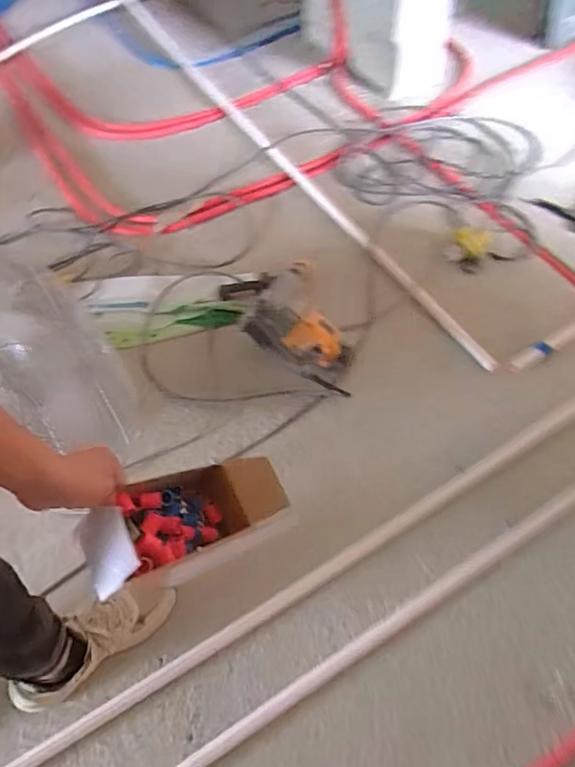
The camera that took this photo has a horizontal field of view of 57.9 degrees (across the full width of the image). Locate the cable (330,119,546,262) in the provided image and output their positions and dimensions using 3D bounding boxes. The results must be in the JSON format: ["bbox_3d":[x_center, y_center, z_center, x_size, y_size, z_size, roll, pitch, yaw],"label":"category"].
[{"bbox_3d":[0.473,-0.608,1.458,0.617,0.067,0.429,30,64,20],"label":"cable"}]

